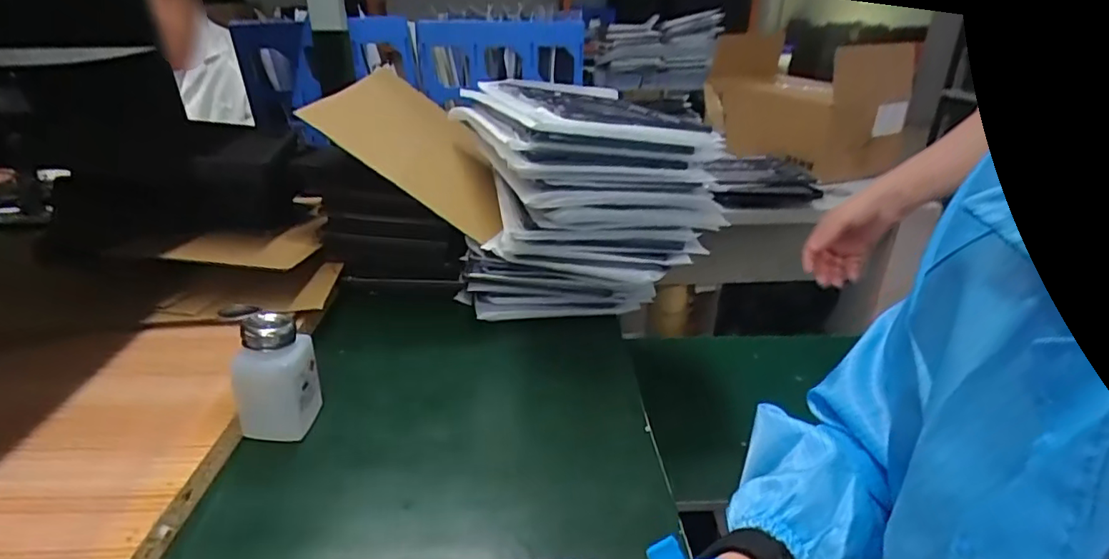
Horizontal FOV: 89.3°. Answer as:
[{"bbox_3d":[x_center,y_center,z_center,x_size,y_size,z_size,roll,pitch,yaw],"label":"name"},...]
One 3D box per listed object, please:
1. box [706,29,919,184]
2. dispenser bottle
[{"bbox_3d":[0.530,-0.387,1.227,0.288,0.246,0.352,-7,28,-13],"label":"box"},{"bbox_3d":[-0.243,0.081,0.483,0.075,0.107,0.053,2,27,-12],"label":"dispenser bottle"}]

